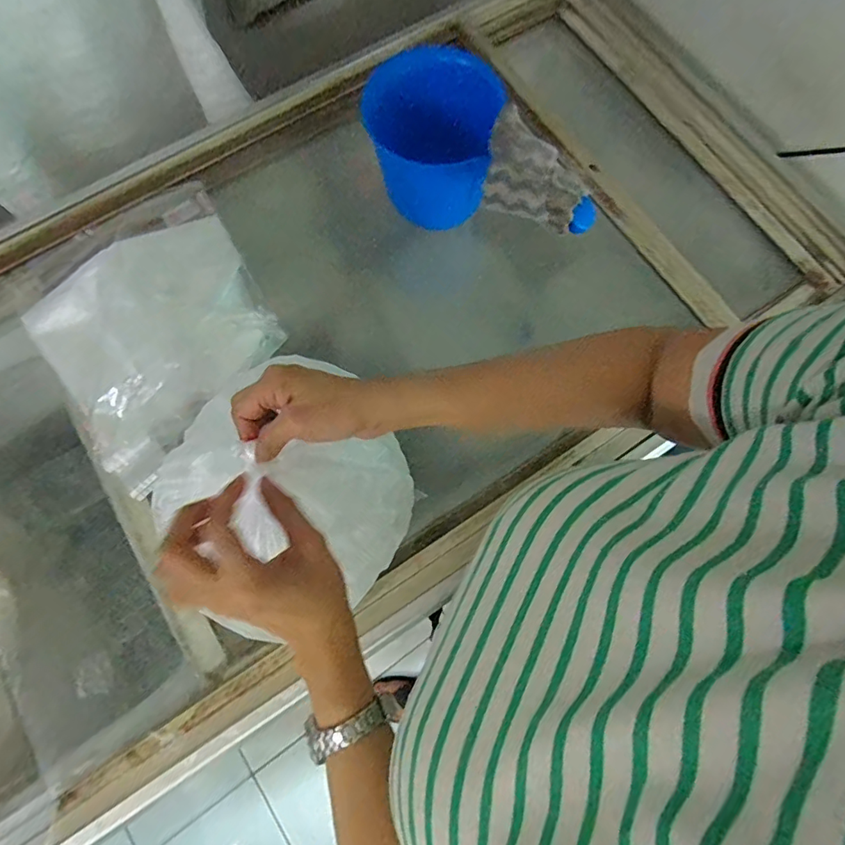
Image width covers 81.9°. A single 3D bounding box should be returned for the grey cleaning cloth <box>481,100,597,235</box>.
[{"bbox_3d":[0.105,-0.219,0.446,0.121,0.045,0.061,38,77,9],"label":"grey cleaning cloth"}]

